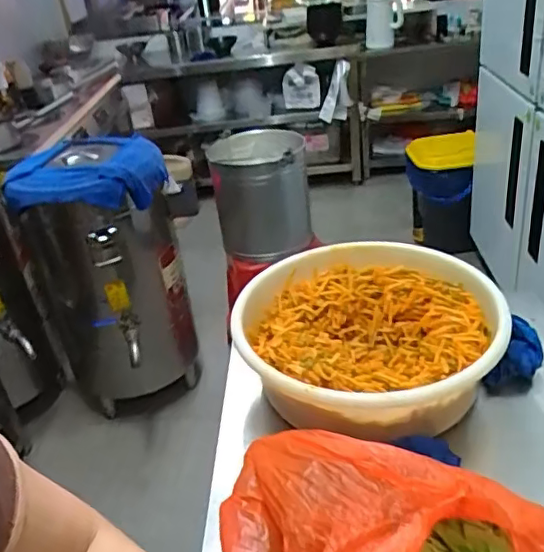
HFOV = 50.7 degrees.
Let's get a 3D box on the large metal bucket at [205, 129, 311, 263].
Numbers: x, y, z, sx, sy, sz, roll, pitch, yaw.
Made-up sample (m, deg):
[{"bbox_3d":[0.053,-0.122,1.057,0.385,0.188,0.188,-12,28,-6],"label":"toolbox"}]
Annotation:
[{"bbox_3d":[-0.033,-0.253,1.820,0.284,0.308,0.347,-5,31,4],"label":"large metal bucket"}]

